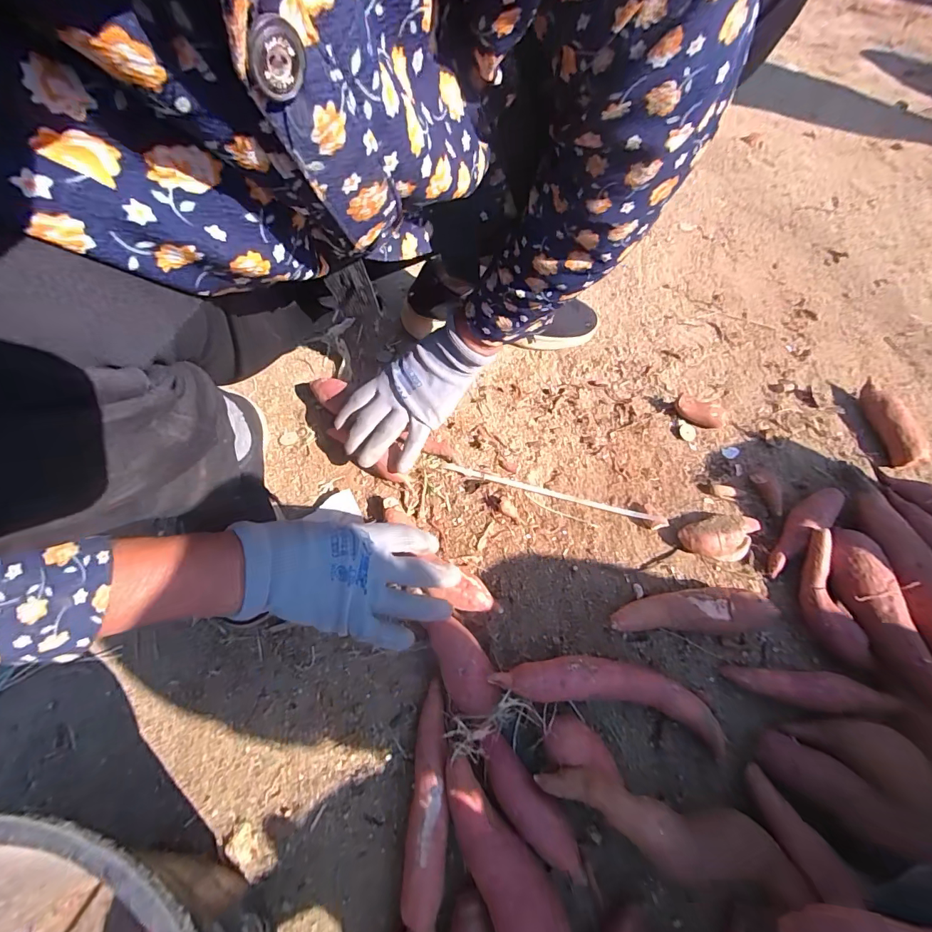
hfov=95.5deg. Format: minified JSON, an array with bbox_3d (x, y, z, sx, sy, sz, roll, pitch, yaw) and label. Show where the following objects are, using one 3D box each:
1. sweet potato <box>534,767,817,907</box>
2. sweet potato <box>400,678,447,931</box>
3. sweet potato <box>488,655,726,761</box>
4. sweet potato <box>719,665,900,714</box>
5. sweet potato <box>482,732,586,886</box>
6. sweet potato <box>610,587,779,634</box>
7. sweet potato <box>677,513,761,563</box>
[{"bbox_3d":[0.148,0.263,0.306,0.197,0.056,0.046,15,64,6],"label":"sweet potato"},{"bbox_3d":[-0.027,0.256,0.320,0.029,0.029,0.157,4,63,1],"label":"sweet potato"},{"bbox_3d":[0.120,0.188,0.351,0.190,0.048,0.048,16,64,7],"label":"sweet potato"},{"bbox_3d":[0.290,0.191,0.362,0.127,0.028,0.029,8,64,3],"label":"sweet potato"},{"bbox_3d":[0.046,0.256,0.321,0.030,0.032,0.101,-37,70,-18],"label":"sweet potato"},{"bbox_3d":[0.199,0.132,0.386,0.142,0.037,0.036,1,63,-1],"label":"sweet potato"},{"bbox_3d":[0.255,0.072,0.421,0.078,0.031,0.041,-6,64,-4],"label":"sweet potato"}]

